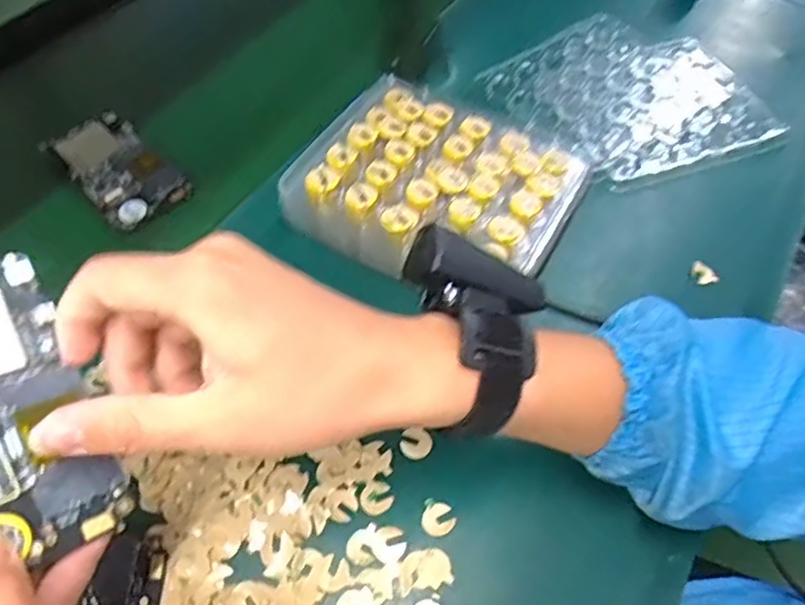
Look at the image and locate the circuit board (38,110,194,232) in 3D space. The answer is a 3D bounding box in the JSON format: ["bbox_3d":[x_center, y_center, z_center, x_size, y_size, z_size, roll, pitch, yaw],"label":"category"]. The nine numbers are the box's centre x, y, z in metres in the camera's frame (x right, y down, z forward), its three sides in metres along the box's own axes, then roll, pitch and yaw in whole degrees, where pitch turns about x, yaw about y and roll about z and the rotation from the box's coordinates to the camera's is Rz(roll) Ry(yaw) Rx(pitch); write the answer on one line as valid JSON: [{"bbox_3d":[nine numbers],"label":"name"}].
[{"bbox_3d":[-0.226,-0.109,0.498,0.062,0.013,0.120,-38,63,-24],"label":"circuit board"}]

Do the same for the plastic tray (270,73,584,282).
[{"bbox_3d":[0.027,-0.087,0.454,0.181,0.042,0.151,26,59,11],"label":"plastic tray"}]

